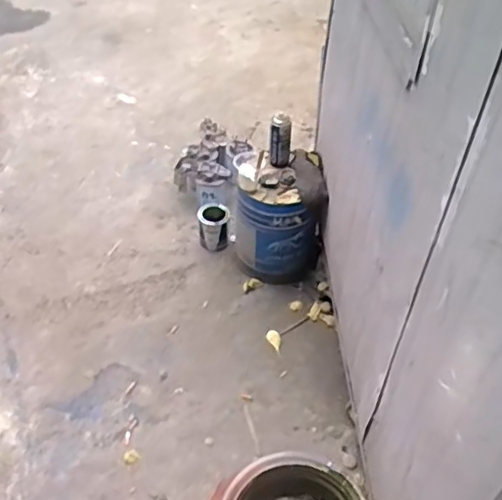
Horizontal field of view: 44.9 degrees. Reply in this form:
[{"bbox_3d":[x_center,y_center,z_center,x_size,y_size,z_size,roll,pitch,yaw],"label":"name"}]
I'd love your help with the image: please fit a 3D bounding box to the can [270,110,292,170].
[{"bbox_3d":[0.092,-0.334,1.875,0.070,0.153,0.067,2,48,-2],"label":"can"}]

